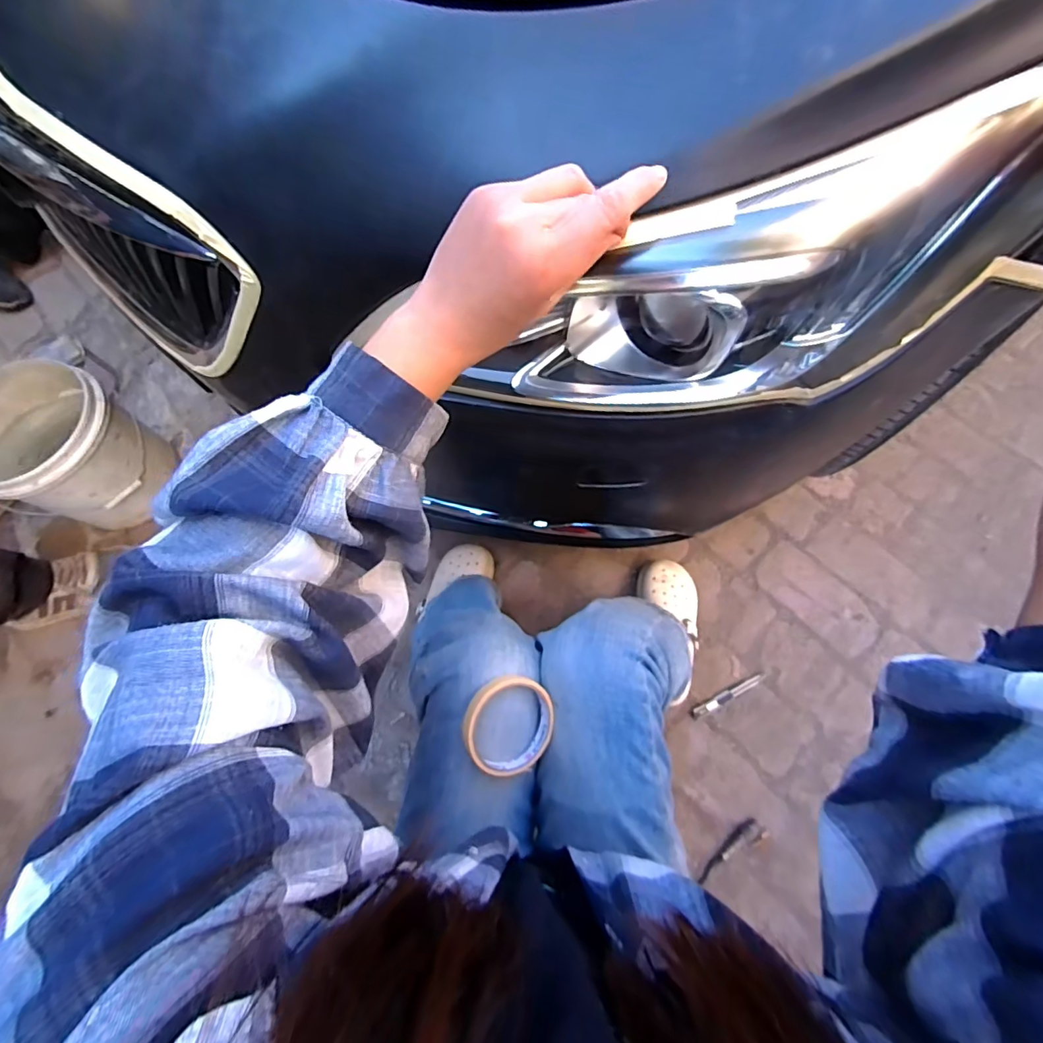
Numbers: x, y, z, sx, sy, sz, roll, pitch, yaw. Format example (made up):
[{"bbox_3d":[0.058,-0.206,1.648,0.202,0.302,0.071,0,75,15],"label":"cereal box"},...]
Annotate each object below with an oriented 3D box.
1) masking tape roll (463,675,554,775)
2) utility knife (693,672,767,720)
[{"bbox_3d":[-0.013,0.190,0.471,0.087,0.016,0.088,19,81,-24],"label":"masking tape roll"},{"bbox_3d":[0.361,0.302,0.880,0.144,0.017,0.018,-28,74,-6],"label":"utility knife"}]

